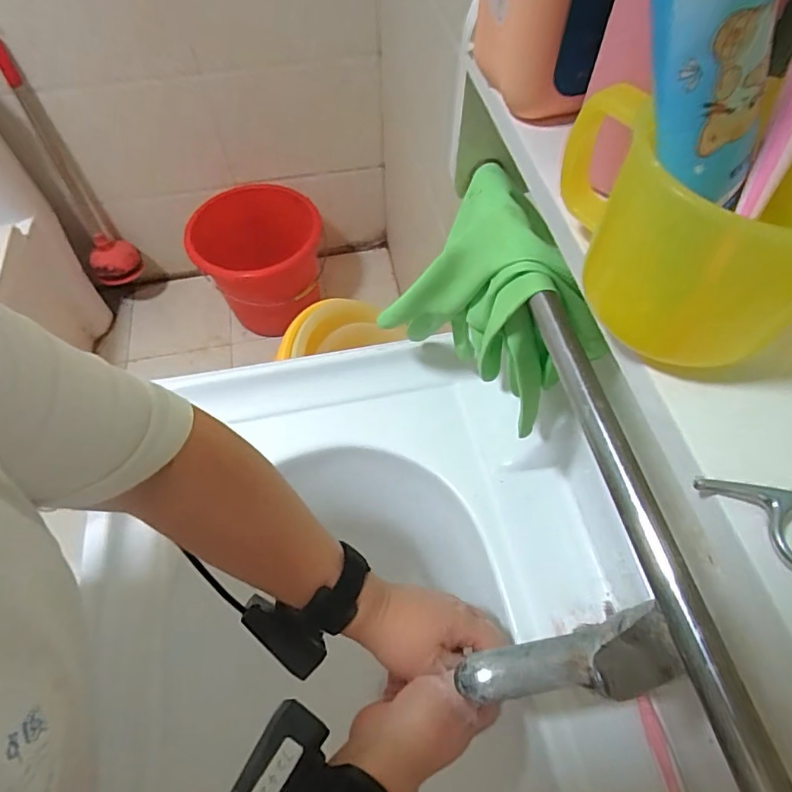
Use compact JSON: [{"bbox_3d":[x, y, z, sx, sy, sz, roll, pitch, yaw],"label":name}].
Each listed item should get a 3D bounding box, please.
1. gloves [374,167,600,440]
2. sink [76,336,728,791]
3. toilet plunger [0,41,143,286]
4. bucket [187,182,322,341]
[{"bbox_3d":[0.069,-0.060,0.421,0.076,0.204,0.164,-35,64,-19],"label":"gloves"},{"bbox_3d":[0.000,0.323,0.410,0.449,0.177,0.775,-9,59,-5],"label":"sink"},{"bbox_3d":[-0.826,-0.535,1.308,0.130,0.625,0.120,-23,61,-13],"label":"toilet plunger"},{"bbox_3d":[-0.369,-0.374,1.430,0.314,0.289,0.289,0,58,0],"label":"bucket"}]

